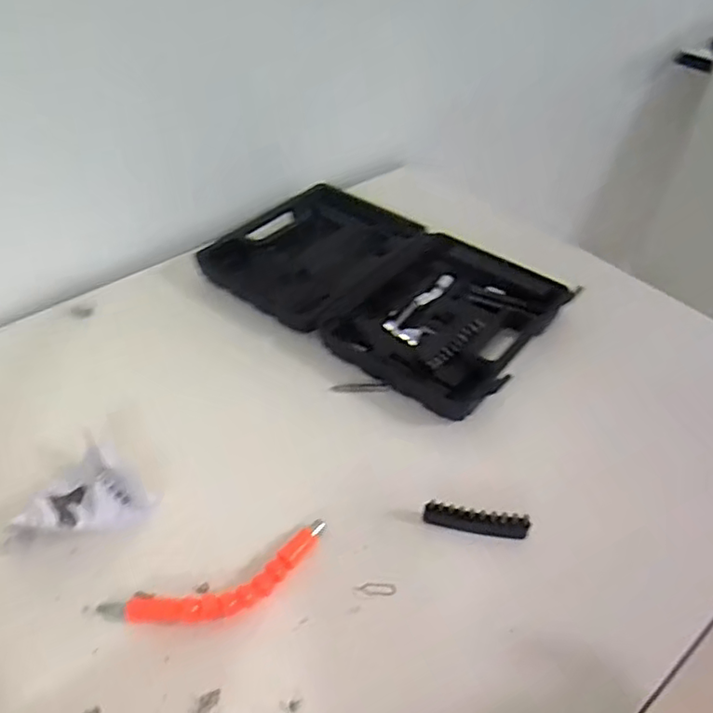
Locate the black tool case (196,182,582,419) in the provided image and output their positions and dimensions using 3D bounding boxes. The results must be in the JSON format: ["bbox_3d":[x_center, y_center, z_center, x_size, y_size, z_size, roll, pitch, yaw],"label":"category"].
[{"bbox_3d":[0.019,-0.078,0.626,0.332,0.030,0.193,30,51,27],"label":"black tool case"}]

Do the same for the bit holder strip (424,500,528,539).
[{"bbox_3d":[0.088,0.121,0.454,0.075,0.017,0.014,7,44,7],"label":"bit holder strip"}]

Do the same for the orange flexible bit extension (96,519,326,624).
[{"bbox_3d":[-0.091,0.157,0.422,0.156,0.015,0.041,-16,47,-17],"label":"orange flexible bit extension"}]

